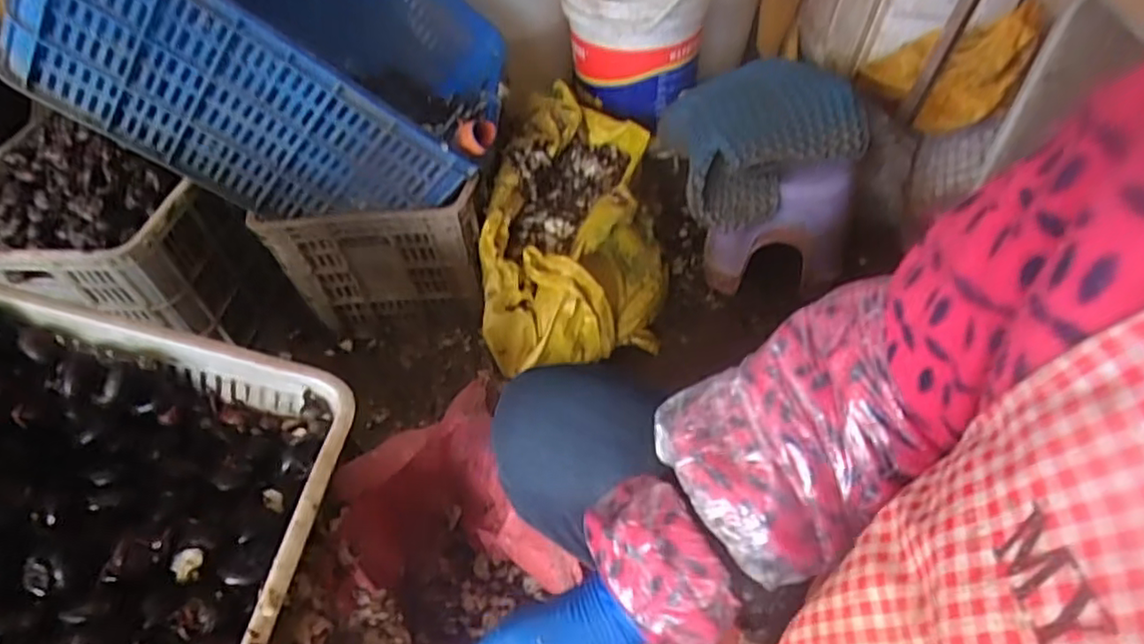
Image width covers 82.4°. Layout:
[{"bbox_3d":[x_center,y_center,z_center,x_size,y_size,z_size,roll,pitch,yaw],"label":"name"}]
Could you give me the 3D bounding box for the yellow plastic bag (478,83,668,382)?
[{"bbox_3d":[0.013,-0.178,1.177,0.287,0.211,0.593,-2,49,5],"label":"yellow plastic bag"}]

